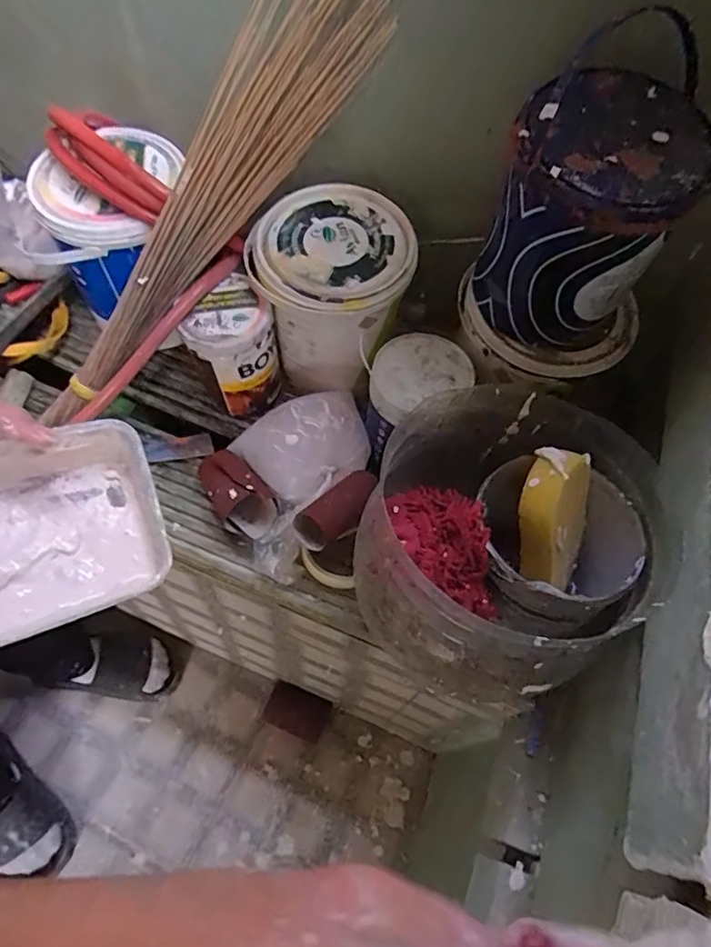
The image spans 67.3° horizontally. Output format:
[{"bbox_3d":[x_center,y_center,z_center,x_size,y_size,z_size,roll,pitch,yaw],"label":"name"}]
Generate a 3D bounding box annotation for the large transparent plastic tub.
[{"bbox_3d":[0.126,0.056,0.478,0.221,0.147,0.253,28,60,9],"label":"large transparent plastic tub"}]

